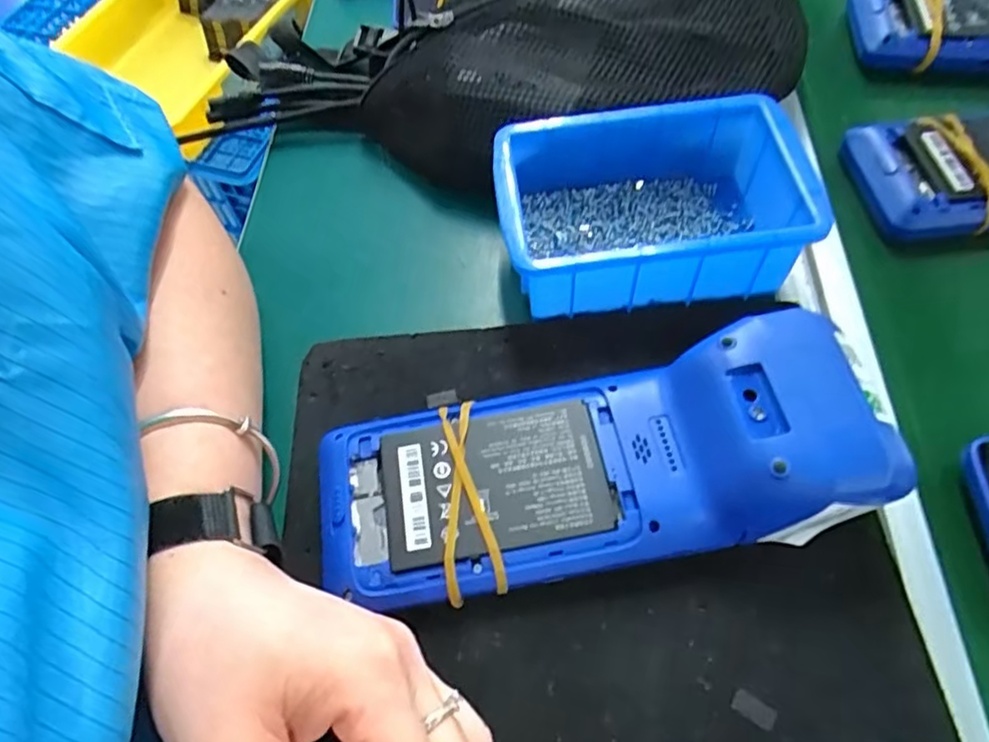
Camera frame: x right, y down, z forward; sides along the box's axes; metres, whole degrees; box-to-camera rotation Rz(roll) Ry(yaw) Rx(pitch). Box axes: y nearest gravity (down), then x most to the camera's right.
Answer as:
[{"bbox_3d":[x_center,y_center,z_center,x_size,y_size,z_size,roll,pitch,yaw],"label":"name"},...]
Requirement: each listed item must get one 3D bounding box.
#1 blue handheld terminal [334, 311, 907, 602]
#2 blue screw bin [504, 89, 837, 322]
[{"bbox_3d":[0.036,0.035,0.259,0.218,0.048,0.083,-10,60,-1],"label":"blue handheld terminal"},{"bbox_3d":[0.077,-0.084,0.331,0.145,0.049,0.098,-9,60,-1],"label":"blue screw bin"}]

